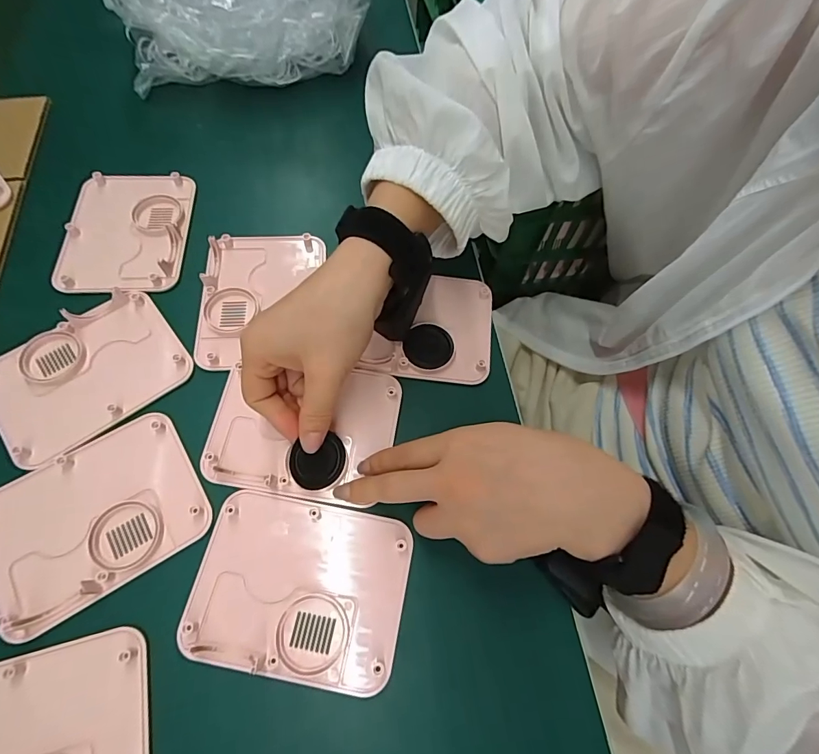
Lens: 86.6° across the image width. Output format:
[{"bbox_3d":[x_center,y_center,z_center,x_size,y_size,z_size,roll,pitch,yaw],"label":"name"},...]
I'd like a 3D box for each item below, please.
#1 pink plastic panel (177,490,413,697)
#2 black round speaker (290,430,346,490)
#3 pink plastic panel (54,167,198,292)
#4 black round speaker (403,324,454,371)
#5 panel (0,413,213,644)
[{"bbox_3d":[-0.067,0.126,0.266,0.126,0.010,0.096,11,66,2],"label":"pink plastic panel"},{"bbox_3d":[-0.060,0.058,0.289,0.036,0.008,0.031,-11,85,-20],"label":"black round speaker"},{"bbox_3d":[-0.238,-0.127,0.367,0.092,0.010,0.125,-3,66,-4],"label":"pink plastic panel"},{"bbox_3d":[0.015,-0.024,0.339,0.038,0.006,0.036,1,66,-2],"label":"black round speaker"},{"bbox_3d":[-0.200,0.087,0.275,0.123,0.009,0.095,-30,71,-15],"label":"panel"}]

